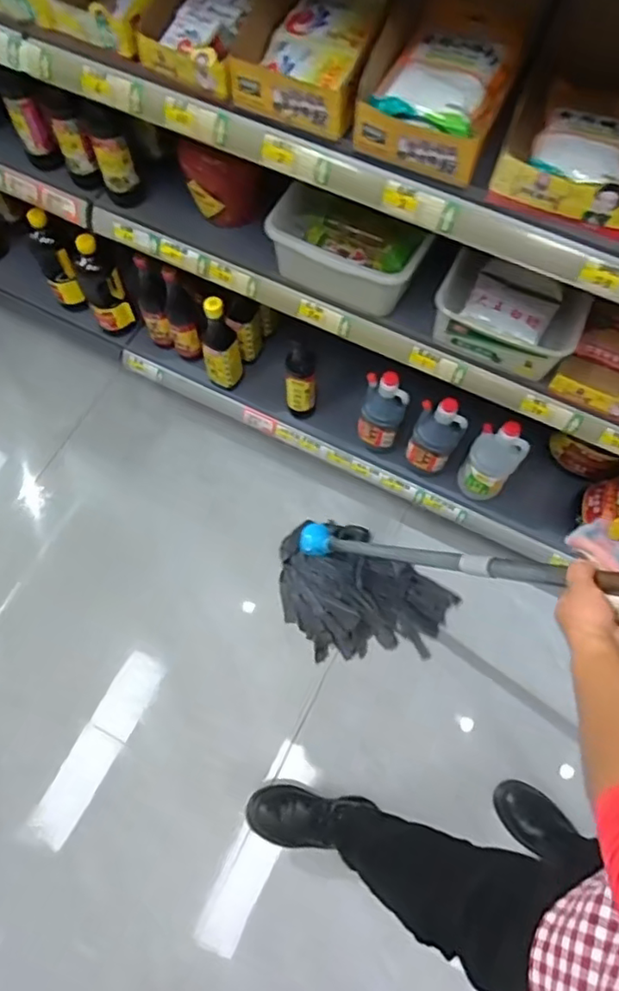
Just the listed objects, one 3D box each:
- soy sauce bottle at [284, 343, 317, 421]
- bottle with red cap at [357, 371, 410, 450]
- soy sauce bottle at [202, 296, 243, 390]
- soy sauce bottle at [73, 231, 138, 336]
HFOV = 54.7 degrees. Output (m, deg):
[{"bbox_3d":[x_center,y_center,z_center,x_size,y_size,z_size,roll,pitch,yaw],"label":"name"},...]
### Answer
[{"bbox_3d":[-0.017,-0.218,1.188,0.065,0.206,0.056,-2,68,-1],"label":"soy sauce bottle"},{"bbox_3d":[0.139,-0.160,1.149,0.085,0.174,0.074,16,69,6],"label":"bottle with red cap"},{"bbox_3d":[-0.180,-0.302,1.202,0.068,0.224,0.064,0,68,-1],"label":"soy sauce bottle"},{"bbox_3d":[-0.435,-0.437,1.251,0.079,0.227,0.084,0,68,-1],"label":"soy sauce bottle"}]

